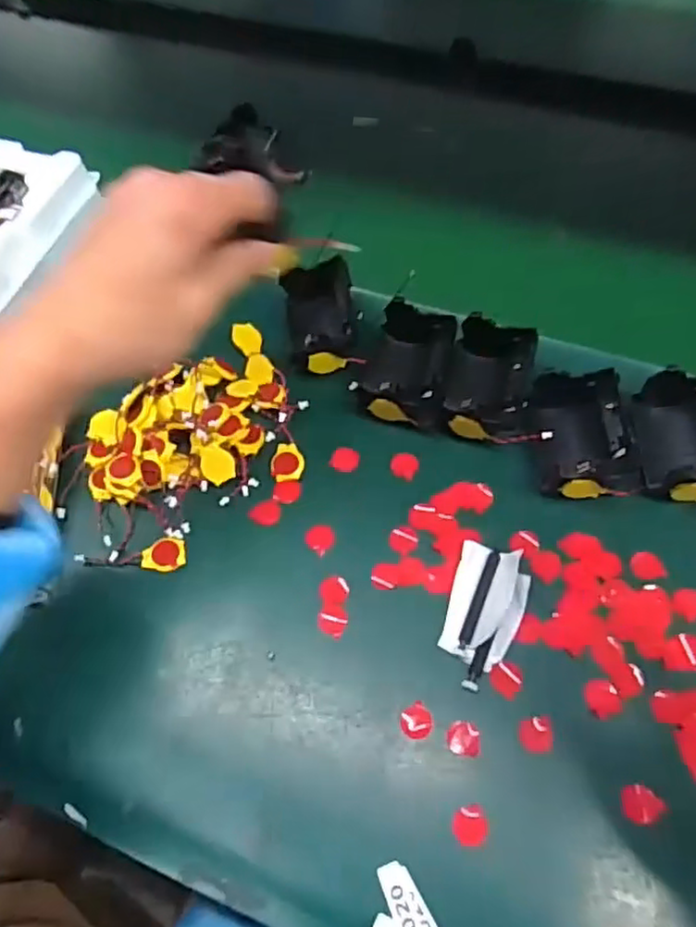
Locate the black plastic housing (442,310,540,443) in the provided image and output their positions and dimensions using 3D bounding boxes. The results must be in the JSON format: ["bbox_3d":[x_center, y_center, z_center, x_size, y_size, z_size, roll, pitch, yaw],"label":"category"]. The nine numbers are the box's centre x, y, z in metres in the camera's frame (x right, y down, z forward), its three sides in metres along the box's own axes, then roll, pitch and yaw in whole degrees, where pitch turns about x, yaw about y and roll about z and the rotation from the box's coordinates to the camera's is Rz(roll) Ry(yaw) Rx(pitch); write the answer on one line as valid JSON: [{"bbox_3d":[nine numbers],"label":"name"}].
[{"bbox_3d":[0.087,-0.050,0.404,0.047,0.039,0.075,10,60,8],"label":"black plastic housing"}]

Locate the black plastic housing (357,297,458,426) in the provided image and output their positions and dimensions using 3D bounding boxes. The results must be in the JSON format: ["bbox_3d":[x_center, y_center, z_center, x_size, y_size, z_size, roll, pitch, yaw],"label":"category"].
[{"bbox_3d":[0.036,-0.062,0.416,0.054,0.038,0.073,10,60,9],"label":"black plastic housing"}]

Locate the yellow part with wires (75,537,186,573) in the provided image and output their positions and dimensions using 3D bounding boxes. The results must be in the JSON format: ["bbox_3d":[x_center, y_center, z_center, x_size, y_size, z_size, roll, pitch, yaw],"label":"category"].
[{"bbox_3d":[-0.123,0.056,0.376,0.059,0.006,0.018,-11,59,-4],"label":"yellow part with wires"}]

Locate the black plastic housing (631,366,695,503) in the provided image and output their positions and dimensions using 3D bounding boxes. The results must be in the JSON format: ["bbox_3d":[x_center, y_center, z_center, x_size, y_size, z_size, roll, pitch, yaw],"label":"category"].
[{"bbox_3d":[0.197,-0.015,0.379,0.056,0.034,0.073,-2,59,2],"label":"black plastic housing"}]

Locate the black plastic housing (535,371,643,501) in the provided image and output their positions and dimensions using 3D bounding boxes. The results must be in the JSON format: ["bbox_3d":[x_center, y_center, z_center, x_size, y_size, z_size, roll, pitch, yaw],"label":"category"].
[{"bbox_3d":[0.138,-0.016,0.382,0.057,0.039,0.072,2,59,4],"label":"black plastic housing"}]

